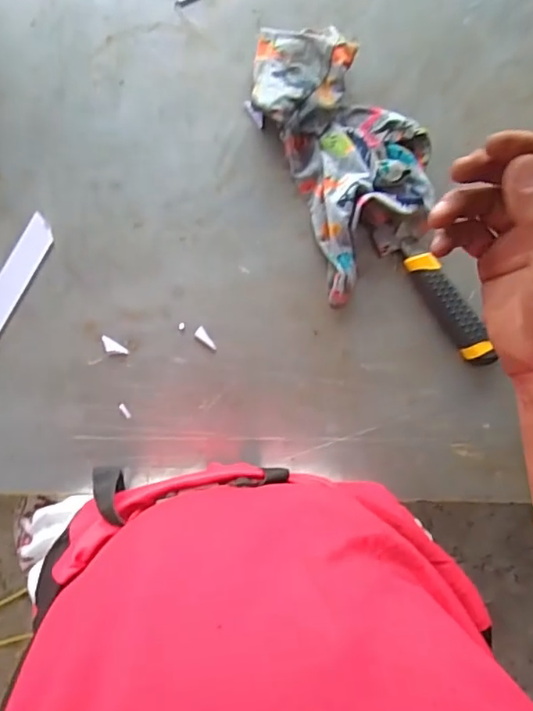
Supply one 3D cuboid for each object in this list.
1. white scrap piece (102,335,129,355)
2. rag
[{"bbox_3d":[-0.148,-0.007,0.548,0.029,0.004,0.012,33,84,-4],"label":"white scrap piece"},{"bbox_3d":[0.082,-0.208,0.570,0.140,0.038,0.263,-23,90,-7],"label":"rag"}]

